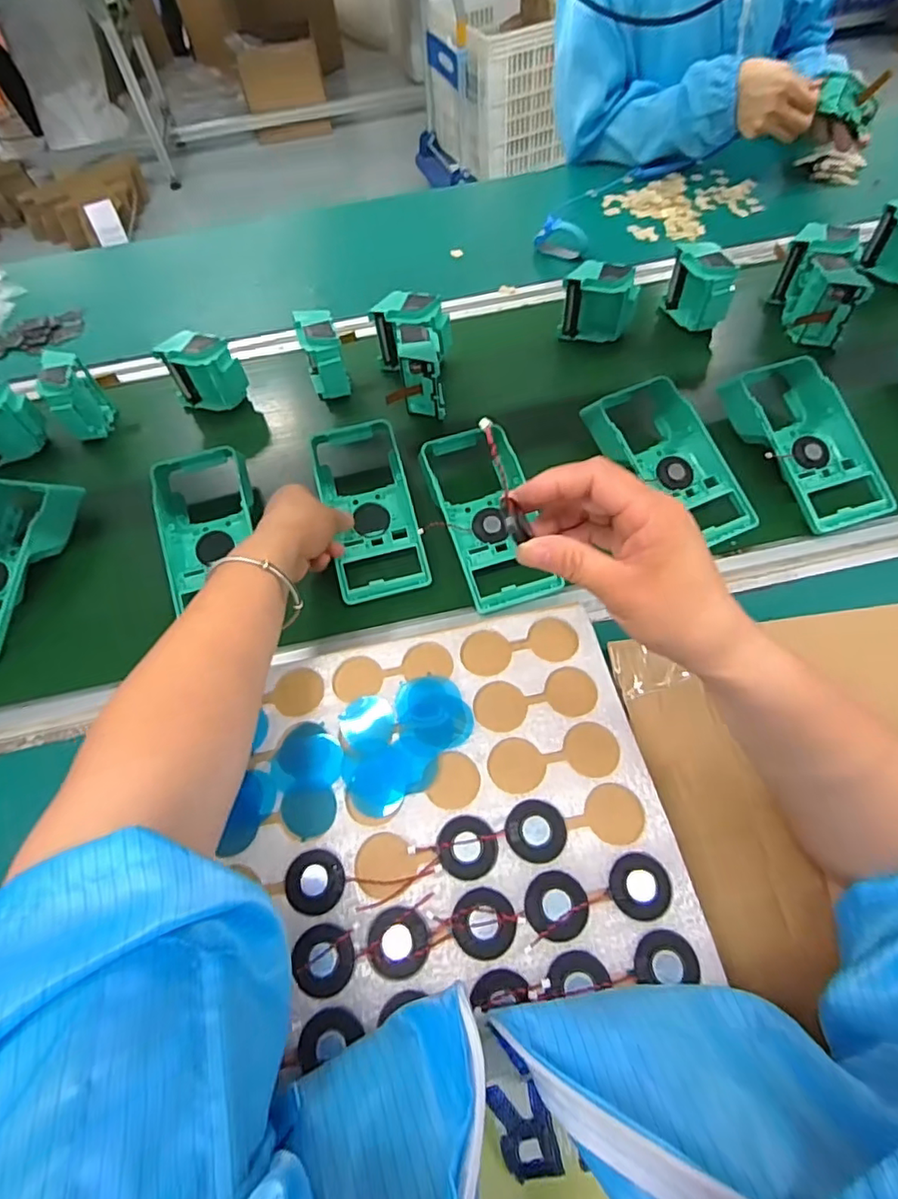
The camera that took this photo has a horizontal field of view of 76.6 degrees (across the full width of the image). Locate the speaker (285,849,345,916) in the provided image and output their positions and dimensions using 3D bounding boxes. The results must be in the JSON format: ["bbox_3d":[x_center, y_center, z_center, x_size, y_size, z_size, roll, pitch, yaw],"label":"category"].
[{"bbox_3d":[-0.078,0.164,0.331,0.034,0.004,0.033,-1,60,2],"label":"speaker"}]

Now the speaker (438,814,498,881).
[{"bbox_3d":[0.011,0.144,0.332,0.033,0.004,0.034,-1,60,2],"label":"speaker"}]

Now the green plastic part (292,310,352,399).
[{"bbox_3d":[-0.139,-0.269,0.633,0.045,0.080,0.072,-16,60,-7],"label":"green plastic part"}]

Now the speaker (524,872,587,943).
[{"bbox_3d":[0.060,0.170,0.317,0.034,0.004,0.033,-8,60,-2],"label":"speaker"}]

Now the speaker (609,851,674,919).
[{"bbox_3d":[0.108,0.161,0.320,0.033,0.004,0.034,-4,60,0],"label":"speaker"}]

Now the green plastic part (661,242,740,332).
[{"bbox_3d":[0.283,-0.352,0.645,0.042,0.072,0.080,-16,60,-7],"label":"green plastic part"}]

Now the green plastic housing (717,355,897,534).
[{"bbox_3d":[0.337,-0.148,0.549,0.090,0.067,0.185,-18,61,-8],"label":"green plastic housing"}]

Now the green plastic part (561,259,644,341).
[{"bbox_3d":[0.169,-0.335,0.643,0.076,0.075,0.040,10,61,8],"label":"green plastic part"}]

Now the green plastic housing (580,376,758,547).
[{"bbox_3d":[0.206,-0.132,0.531,0.097,0.047,0.180,-18,61,-8],"label":"green plastic housing"}]

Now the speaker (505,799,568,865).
[{"bbox_3d":[0.051,0.136,0.334,0.034,0.004,0.034,-8,60,-2],"label":"speaker"}]

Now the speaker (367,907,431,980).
[{"bbox_3d":[-0.028,0.188,0.311,0.033,0.004,0.033,-1,60,2],"label":"speaker"}]

